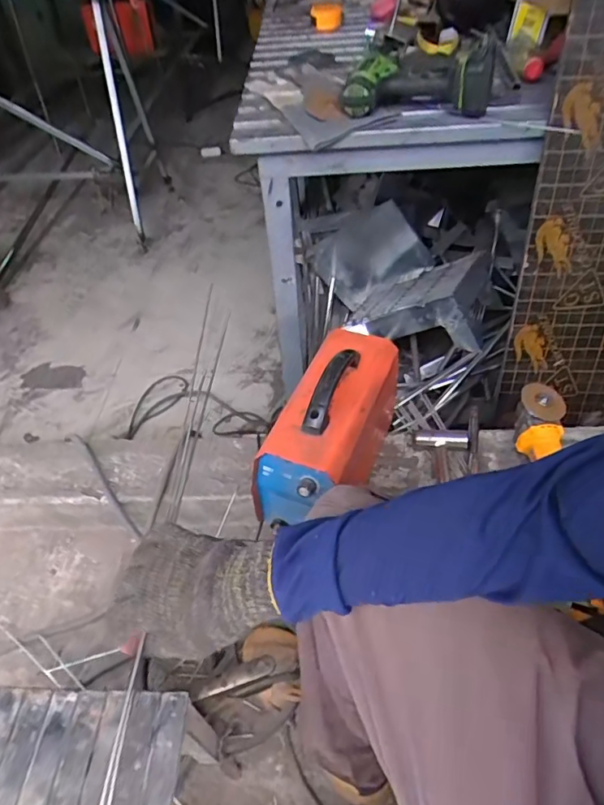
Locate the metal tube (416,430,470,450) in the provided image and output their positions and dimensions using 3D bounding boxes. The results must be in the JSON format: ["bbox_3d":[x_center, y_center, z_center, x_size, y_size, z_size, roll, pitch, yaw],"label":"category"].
[{"bbox_3d":[0.265,0.068,0.990,0.099,0.022,0.031,-1,46,3],"label":"metal tube"}]

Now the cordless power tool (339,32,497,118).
[{"bbox_3d":[0.182,-0.522,0.844,0.225,0.076,0.120,5,46,8],"label":"cordless power tool"}]

